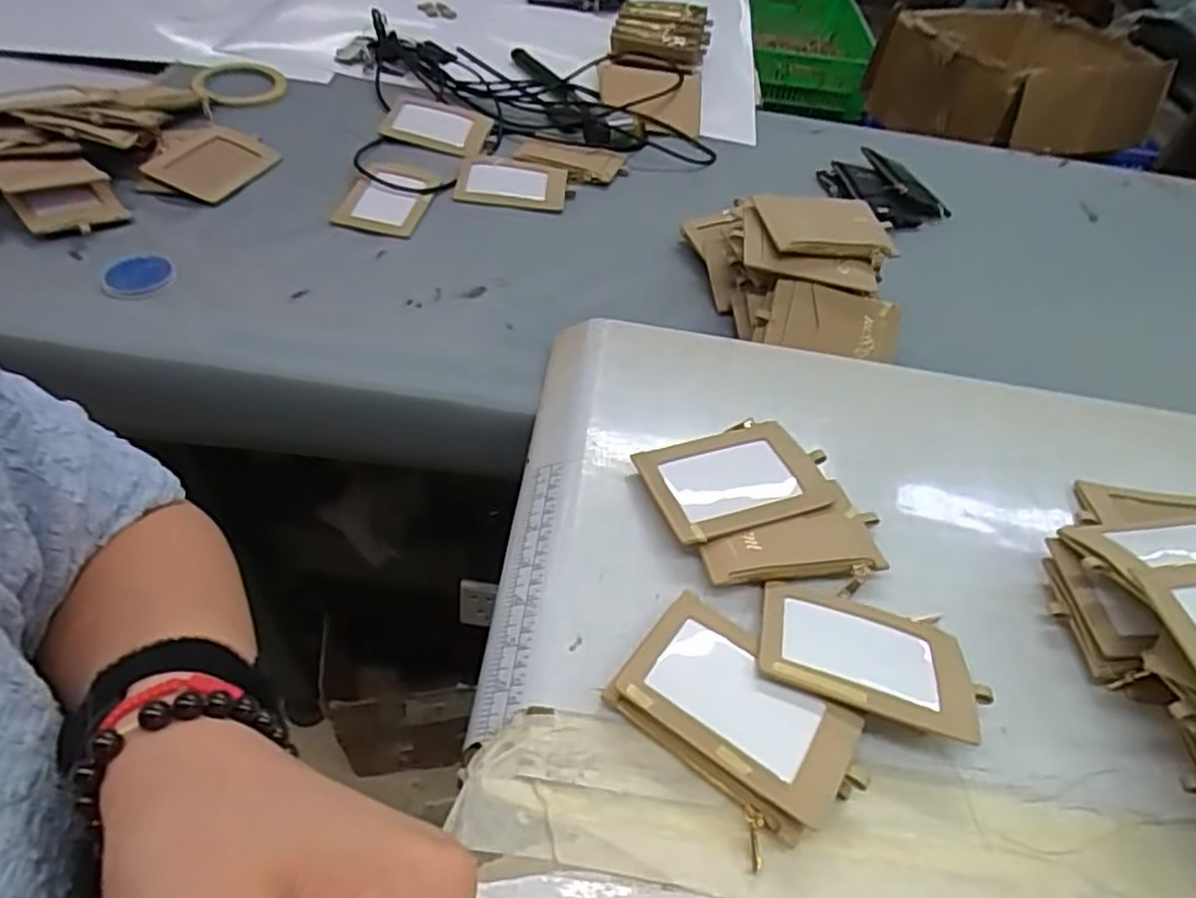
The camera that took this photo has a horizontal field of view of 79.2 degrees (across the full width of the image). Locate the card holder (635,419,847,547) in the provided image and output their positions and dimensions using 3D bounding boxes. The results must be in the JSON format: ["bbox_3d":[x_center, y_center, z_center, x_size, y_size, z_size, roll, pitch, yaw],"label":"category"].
[{"bbox_3d":[0.089,0.020,0.459,0.114,0.018,0.076,-16,53,-20],"label":"card holder"}]

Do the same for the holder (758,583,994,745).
[{"bbox_3d":[0.144,0.109,0.384,0.113,0.009,0.073,15,33,6],"label":"holder"}]

